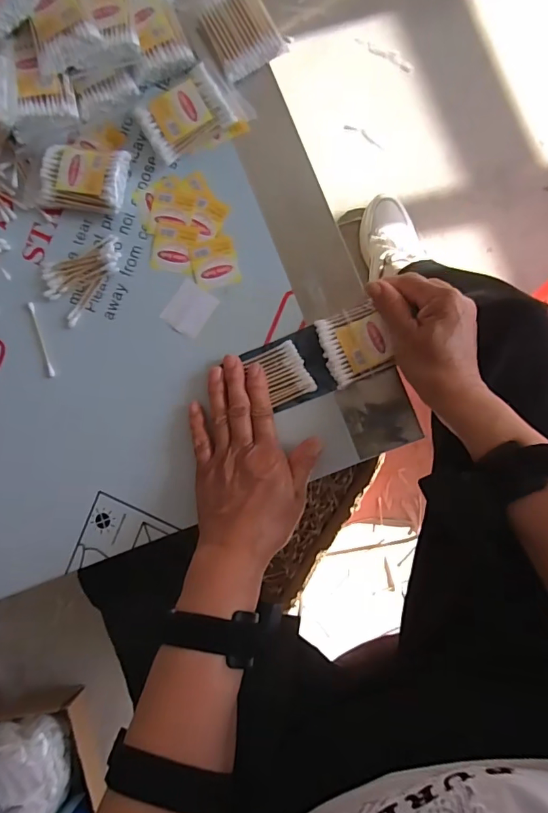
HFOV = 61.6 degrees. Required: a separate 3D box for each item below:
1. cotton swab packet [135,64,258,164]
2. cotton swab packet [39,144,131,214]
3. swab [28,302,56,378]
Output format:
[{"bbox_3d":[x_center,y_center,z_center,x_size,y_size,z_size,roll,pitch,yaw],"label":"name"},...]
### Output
[{"bbox_3d":[-0.071,-0.258,0.401,0.088,0.025,0.054,-33,85,4],"label":"cotton swab packet"},{"bbox_3d":[-0.170,-0.205,0.414,0.074,0.023,0.053,8,89,7],"label":"cotton swab packet"},{"bbox_3d":[-0.215,-0.062,0.423,0.006,0.004,0.072,-18,86,6],"label":"swab"}]

